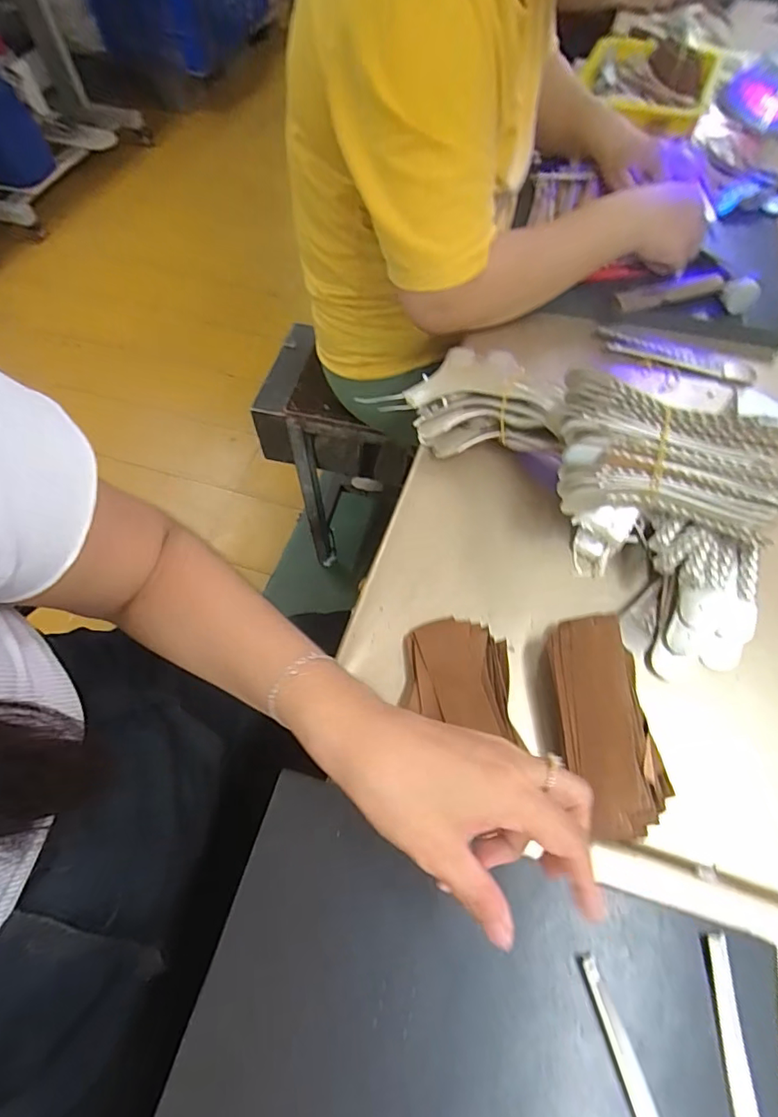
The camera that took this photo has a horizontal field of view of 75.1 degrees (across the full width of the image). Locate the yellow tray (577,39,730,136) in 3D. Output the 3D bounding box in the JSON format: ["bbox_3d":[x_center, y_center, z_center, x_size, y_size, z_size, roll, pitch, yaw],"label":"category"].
[{"bbox_3d":[0.399,-0.749,0.785,0.192,0.034,0.287,23,64,13],"label":"yellow tray"}]

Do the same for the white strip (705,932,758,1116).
[{"bbox_3d":[0.178,0.267,0.257,0.013,0.009,0.123,4,62,3],"label":"white strip"}]

